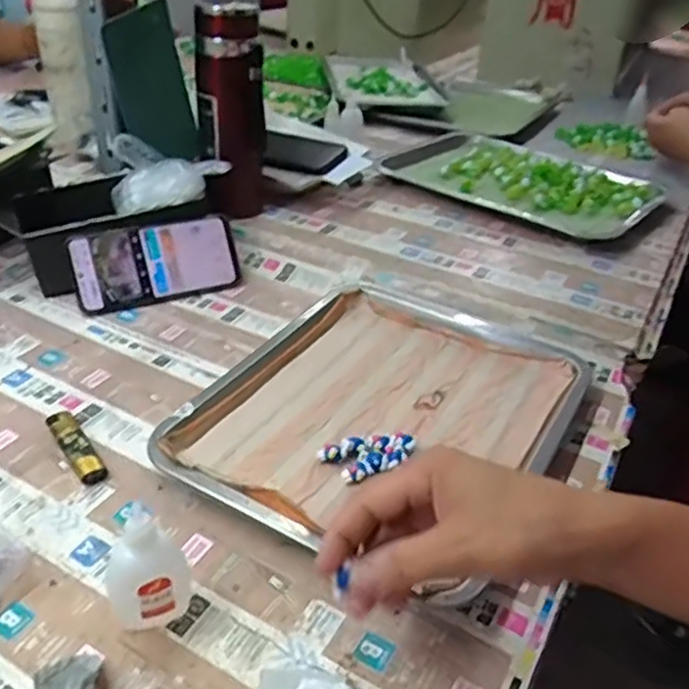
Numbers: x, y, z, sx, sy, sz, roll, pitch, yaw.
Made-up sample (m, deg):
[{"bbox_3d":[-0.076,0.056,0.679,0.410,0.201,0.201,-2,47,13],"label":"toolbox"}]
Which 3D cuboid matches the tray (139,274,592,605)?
[{"bbox_3d":[0.030,0.051,0.581,0.275,0.027,0.314,21,38,22],"label":"tray"}]

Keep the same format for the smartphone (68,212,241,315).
[{"bbox_3d":[-0.192,-0.084,0.709,0.162,0.079,0.010,-14,9,-21],"label":"smartphone"}]

